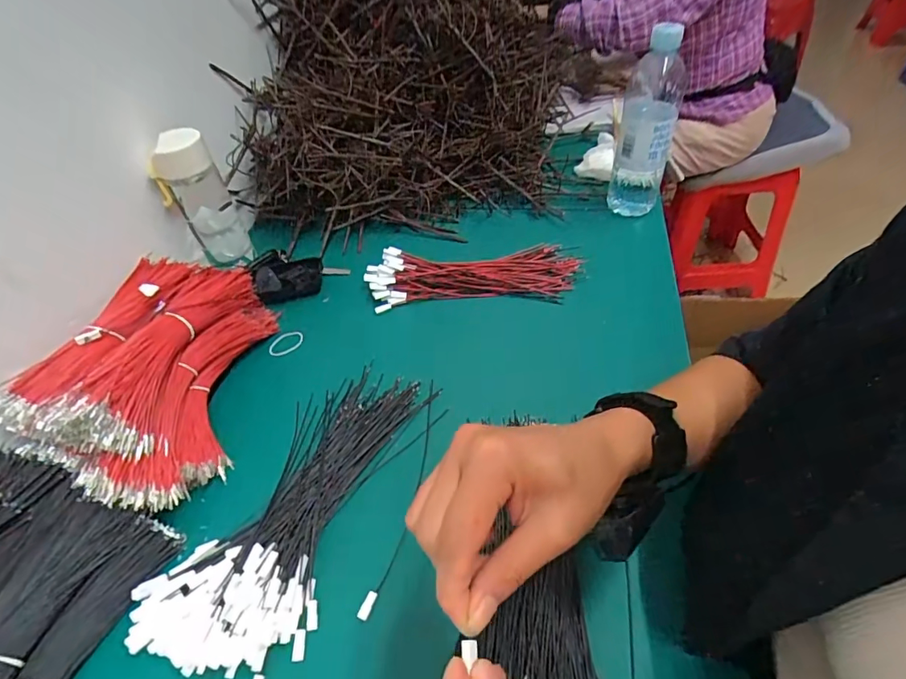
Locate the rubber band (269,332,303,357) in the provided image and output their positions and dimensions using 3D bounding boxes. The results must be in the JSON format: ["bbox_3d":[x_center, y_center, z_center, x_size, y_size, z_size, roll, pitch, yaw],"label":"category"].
[{"bbox_3d":[-0.195,0.004,0.571,0.043,0.004,0.025,-32,52,-22],"label":"rubber band"}]

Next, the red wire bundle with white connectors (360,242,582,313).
[{"bbox_3d":[0.024,-0.078,0.613,0.253,0.032,0.082,-5,47,2],"label":"red wire bundle with white connectors"}]

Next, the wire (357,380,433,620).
[{"bbox_3d":[-0.038,0.124,0.434,0.018,0.004,0.224,6,48,12],"label":"wire"}]

